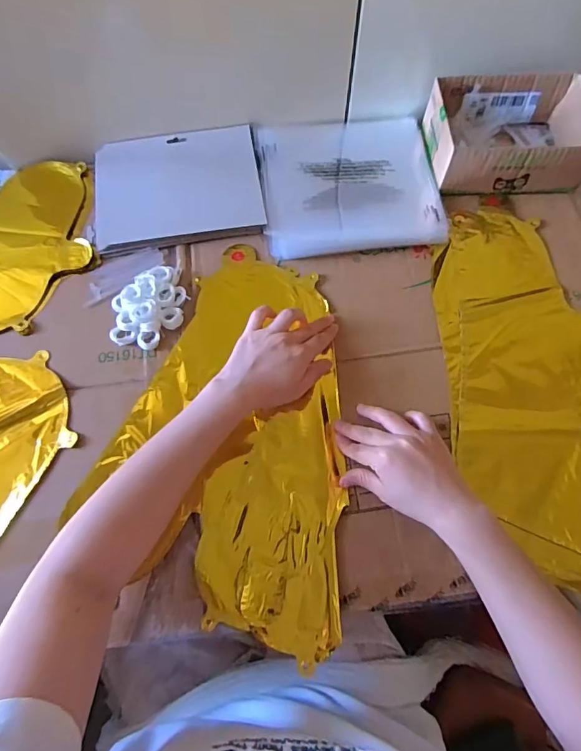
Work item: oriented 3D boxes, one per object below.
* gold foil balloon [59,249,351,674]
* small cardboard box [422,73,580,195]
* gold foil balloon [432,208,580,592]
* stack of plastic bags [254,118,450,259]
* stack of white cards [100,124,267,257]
[{"bbox_3d":[-0.072,0.062,0.478,0.263,0.011,0.417,-9,70,-3],"label":"gold foil balloon"},{"bbox_3d":[0.266,-0.299,0.567,0.183,0.066,0.141,-1,69,0],"label":"small cardboard box"},{"bbox_3d":[0.273,0.001,0.490,0.207,0.008,0.422,-3,69,-1],"label":"gold foil balloon"},{"bbox_3d":[0.073,-0.261,0.587,0.218,0.017,0.231,-5,70,-2],"label":"stack of plastic bags"},{"bbox_3d":[-0.141,-0.238,0.574,0.205,0.014,0.161,-9,70,-3],"label":"stack of white cards"}]

